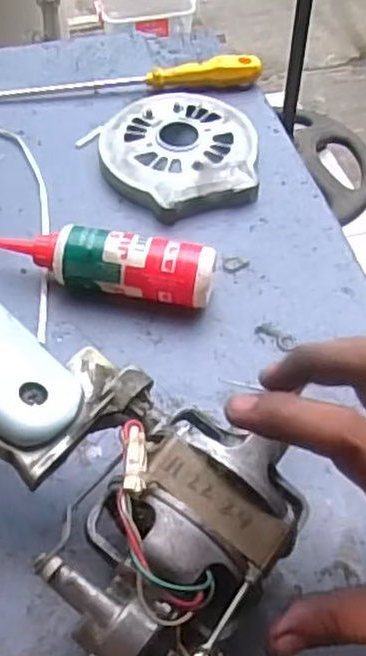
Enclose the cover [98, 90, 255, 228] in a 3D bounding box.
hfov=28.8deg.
[{"bbox_3d":[-0.004,-0.142,0.579,0.122,0.023,0.122,-15,55,-11],"label":"cover"}]

